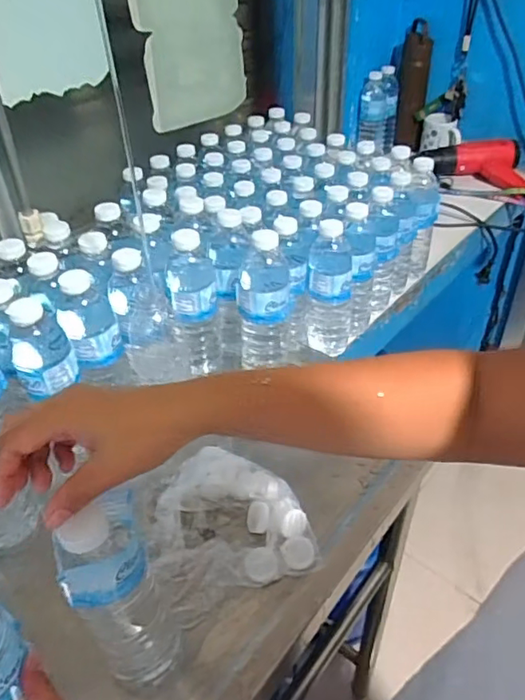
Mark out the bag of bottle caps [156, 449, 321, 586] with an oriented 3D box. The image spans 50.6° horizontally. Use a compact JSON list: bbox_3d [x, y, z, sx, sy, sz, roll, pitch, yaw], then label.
[{"bbox_3d":[-0.024,0.175,0.574,0.168,0.034,0.128,12,41,17],"label":"bag of bottle caps"}]

